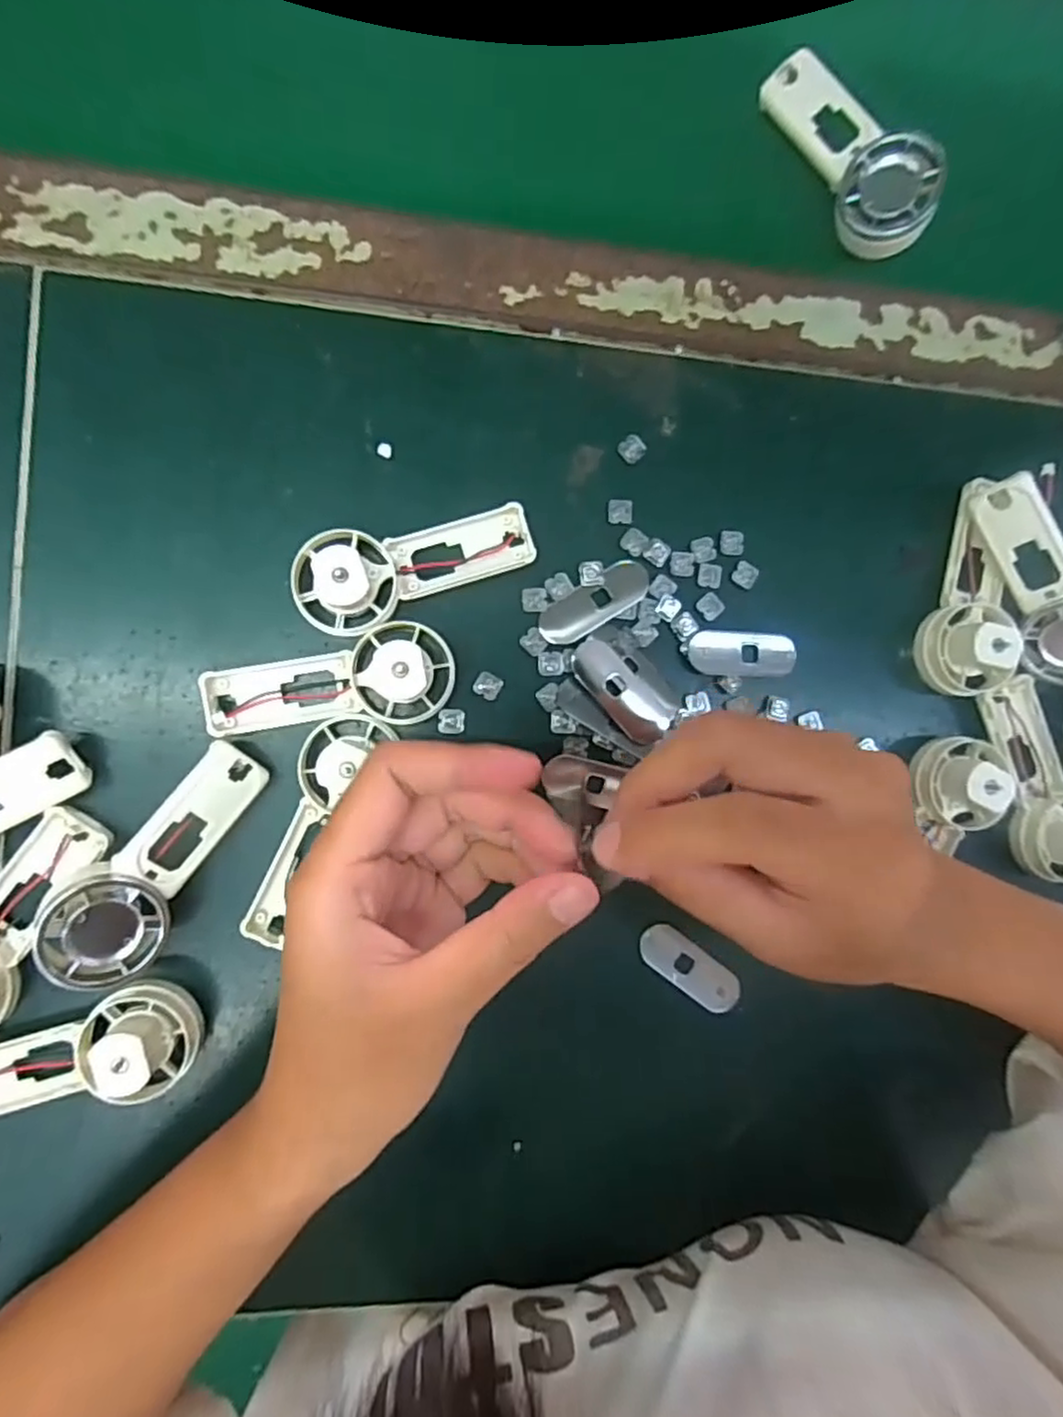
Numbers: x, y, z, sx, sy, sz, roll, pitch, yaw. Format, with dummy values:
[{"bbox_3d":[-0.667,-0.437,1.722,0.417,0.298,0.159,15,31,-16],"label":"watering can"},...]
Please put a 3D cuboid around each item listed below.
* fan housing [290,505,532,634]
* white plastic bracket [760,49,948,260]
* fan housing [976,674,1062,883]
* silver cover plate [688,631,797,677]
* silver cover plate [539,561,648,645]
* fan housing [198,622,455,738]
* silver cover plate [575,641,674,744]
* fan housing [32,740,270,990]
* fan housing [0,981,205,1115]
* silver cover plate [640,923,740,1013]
[{"bbox_3d":[-0.043,-0.056,0.267,0.091,0.020,0.035,-21,93,-20],"label":"fan housing"},{"bbox_3d":[0.136,-0.236,0.293,0.039,0.020,0.093,-37,82,27],"label":"white plastic bracket"},{"bbox_3d":[0.227,0.031,0.299,0.034,0.028,0.089,-14,92,-7],"label":"fan housing"},{"bbox_3d":[0.091,-0.023,0.295,0.048,0.004,0.018,2,90,-8],"label":"silver cover plate"},{"bbox_3d":[0.026,-0.044,0.286,0.049,0.004,0.018,-35,94,-6],"label":"silver cover plate"},{"bbox_3d":[-0.076,-0.007,0.261,0.092,0.029,0.037,-14,92,-7],"label":"fan housing"},{"bbox_3d":[0.037,-0.008,0.287,0.020,0.004,0.049,-40,95,-6],"label":"silver cover plate"},{"bbox_3d":[-0.136,0.055,0.251,0.037,0.018,0.094,45,71,-30],"label":"fan housing"},{"bbox_3d":[-0.169,0.128,0.246,0.093,0.030,0.037,-15,92,-7],"label":"fan housing"},{"bbox_3d":[0.067,0.110,0.293,0.049,0.004,0.018,38,84,2],"label":"silver cover plate"}]

